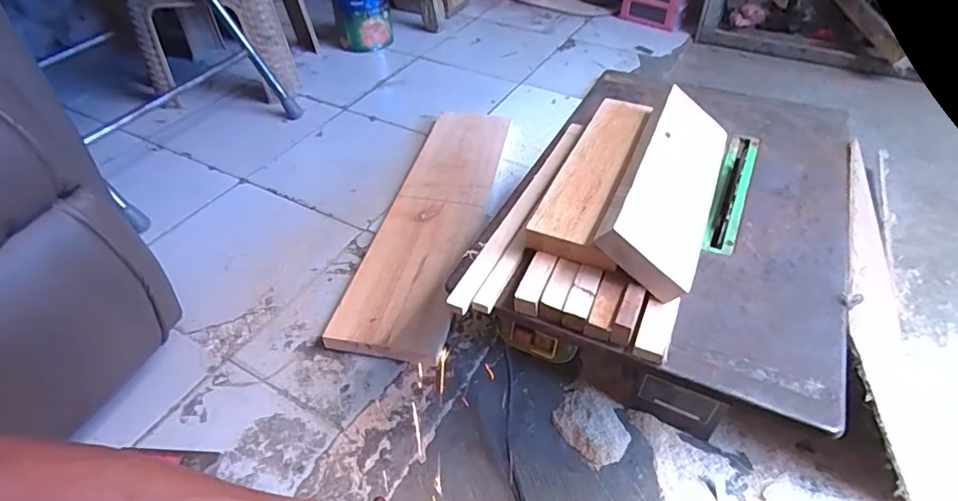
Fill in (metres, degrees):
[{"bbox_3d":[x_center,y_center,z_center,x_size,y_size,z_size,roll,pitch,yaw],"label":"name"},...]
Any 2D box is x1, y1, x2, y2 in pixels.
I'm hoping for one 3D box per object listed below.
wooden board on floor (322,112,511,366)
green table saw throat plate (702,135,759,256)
[{"bbox_3d":[-0.068,-0.070,0.866,0.168,0.037,0.586,9,46,10],"label":"wooden board on floor"},{"bbox_3d":[0.283,-0.071,0.565,0.035,0.016,0.226,20,49,19],"label":"green table saw throat plate"}]

